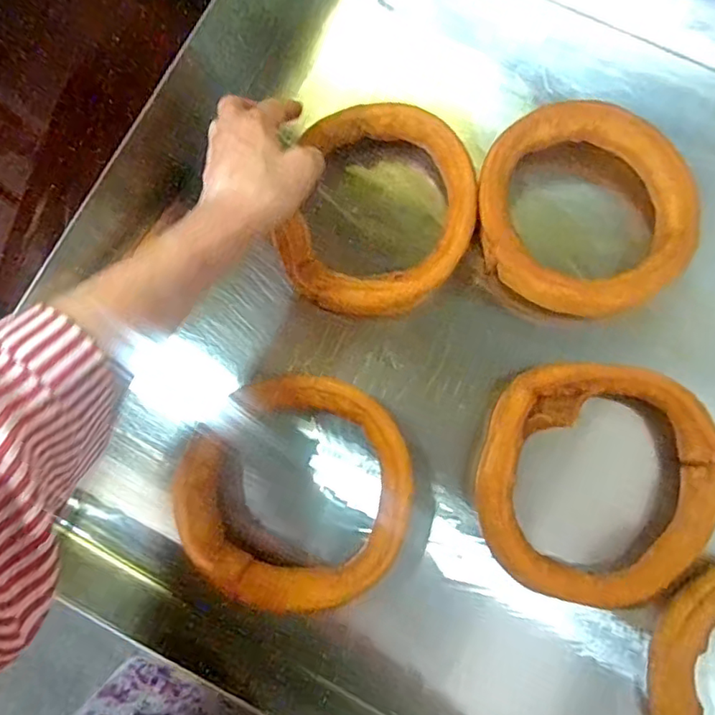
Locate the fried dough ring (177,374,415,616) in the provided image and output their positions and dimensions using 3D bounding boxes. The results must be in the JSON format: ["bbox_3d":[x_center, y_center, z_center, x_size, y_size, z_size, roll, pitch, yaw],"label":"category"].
[{"bbox_3d":[-0.045,0.099,0.429,0.168,0.033,0.166,0,78,1],"label":"fried dough ring"}]

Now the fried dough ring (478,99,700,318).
[{"bbox_3d":[0.179,-0.116,0.457,0.168,0.022,0.156,0,89,4],"label":"fried dough ring"}]

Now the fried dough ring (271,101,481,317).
[{"bbox_3d":[0.018,-0.119,0.462,0.150,0.022,0.172,12,78,3],"label":"fried dough ring"}]

